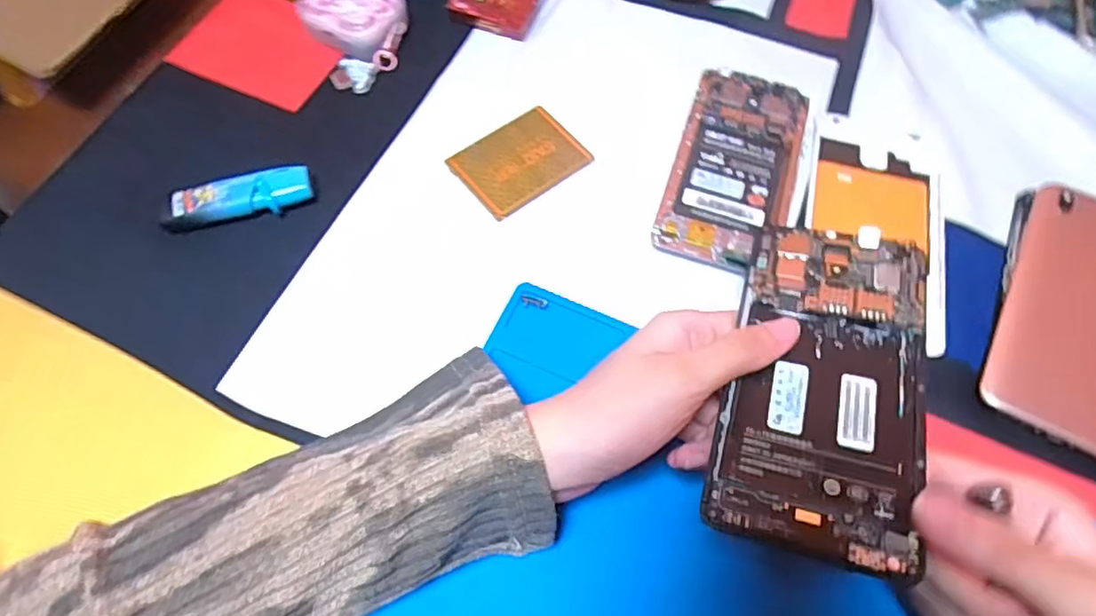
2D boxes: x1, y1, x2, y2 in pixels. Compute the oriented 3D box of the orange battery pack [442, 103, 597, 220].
[{"bbox_3d":[-0.017,-0.089,0.373,0.072,0.007,0.053,-36,69,-16],"label":"orange battery pack"}]

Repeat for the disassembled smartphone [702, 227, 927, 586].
[{"bbox_3d":[0.112,0.026,0.248,0.070,0.014,0.144,19,61,8],"label":"disassembled smartphone"}]

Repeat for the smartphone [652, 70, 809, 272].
[{"bbox_3d":[0.111,-0.083,0.366,0.070,0.014,0.136,17,65,8],"label":"smartphone"}]

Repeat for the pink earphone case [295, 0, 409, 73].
[{"bbox_3d":[-0.128,-0.197,0.412,0.067,0.024,0.056,17,65,8],"label":"pink earphone case"}]

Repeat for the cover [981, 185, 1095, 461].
[{"bbox_3d":[0.284,0.003,0.326,0.078,0.009,0.152,24,66,11],"label":"cover"}]

